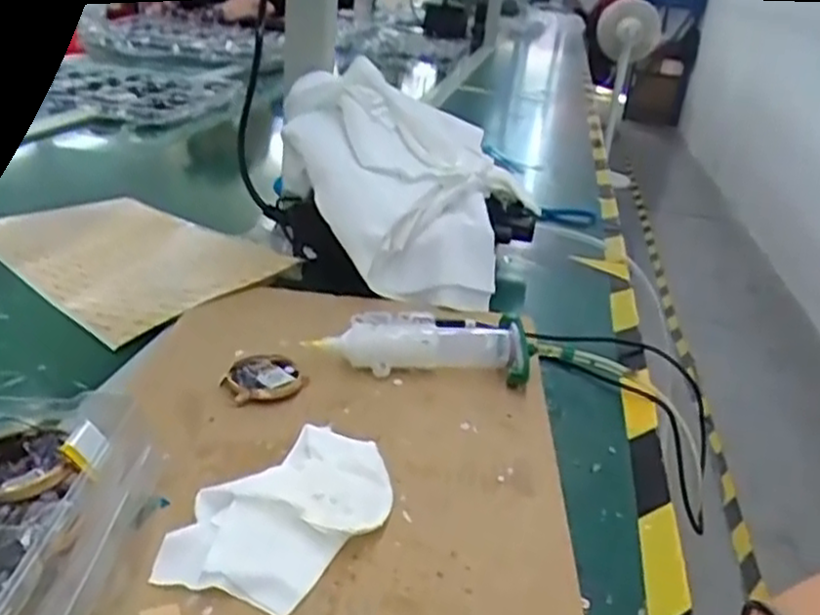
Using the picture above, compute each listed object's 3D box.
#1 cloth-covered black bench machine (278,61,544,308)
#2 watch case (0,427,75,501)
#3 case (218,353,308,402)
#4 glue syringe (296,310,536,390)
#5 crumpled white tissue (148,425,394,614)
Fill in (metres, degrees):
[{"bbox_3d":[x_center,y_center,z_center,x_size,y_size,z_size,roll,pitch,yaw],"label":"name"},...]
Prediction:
[{"bbox_3d":[0.000,-0.102,0.642,0.223,0.136,0.202,5,26,-4],"label":"cloth-covered black bench machine"},{"bbox_3d":[-0.160,0.063,0.307,0.041,0.014,0.039,-5,27,-22],"label":"watch case"},{"bbox_3d":[-0.090,0.043,0.462,0.048,0.006,0.045,27,33,35],"label":"case"},{"bbox_3d":[0.008,0.024,0.498,0.134,0.031,0.040,5,26,-4],"label":"glue syringe"},{"bbox_3d":[-0.055,0.095,0.358,0.072,0.015,0.121,23,30,29],"label":"crumpled white tissue"}]

